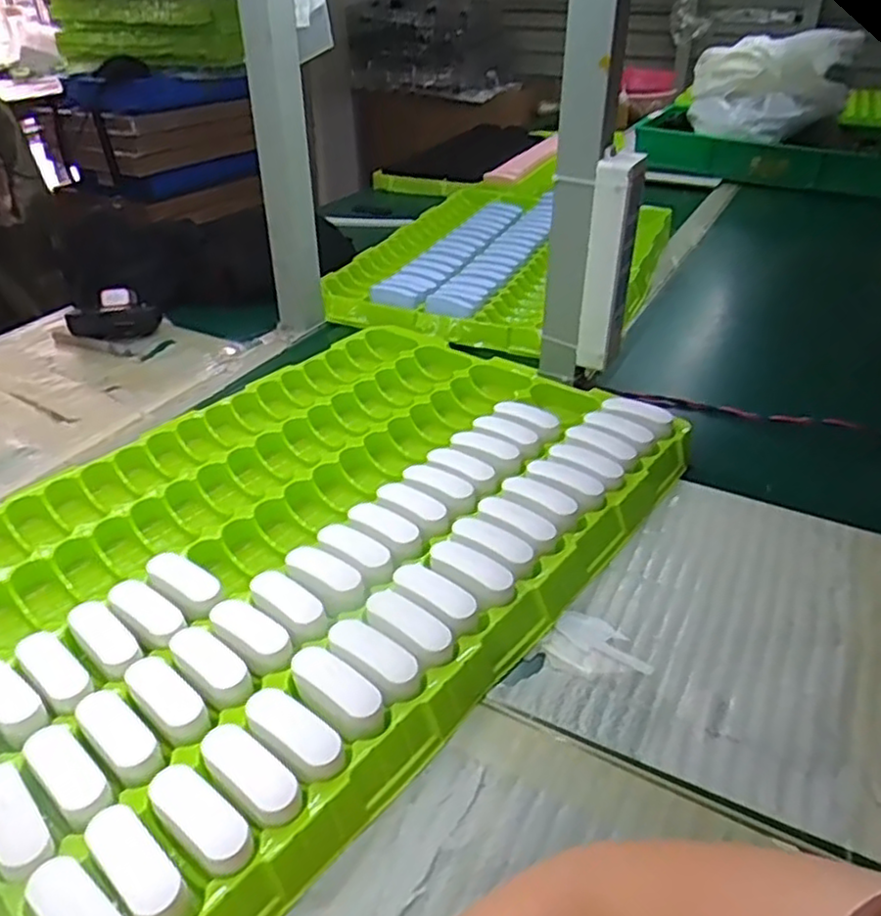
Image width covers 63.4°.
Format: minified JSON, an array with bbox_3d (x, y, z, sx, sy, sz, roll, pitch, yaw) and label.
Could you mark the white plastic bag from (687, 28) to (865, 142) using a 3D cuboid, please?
[{"bbox_3d":[0.614,-0.701,1.344,0.254,0.184,0.199,11,37,14],"label":"white plastic bag"}]

